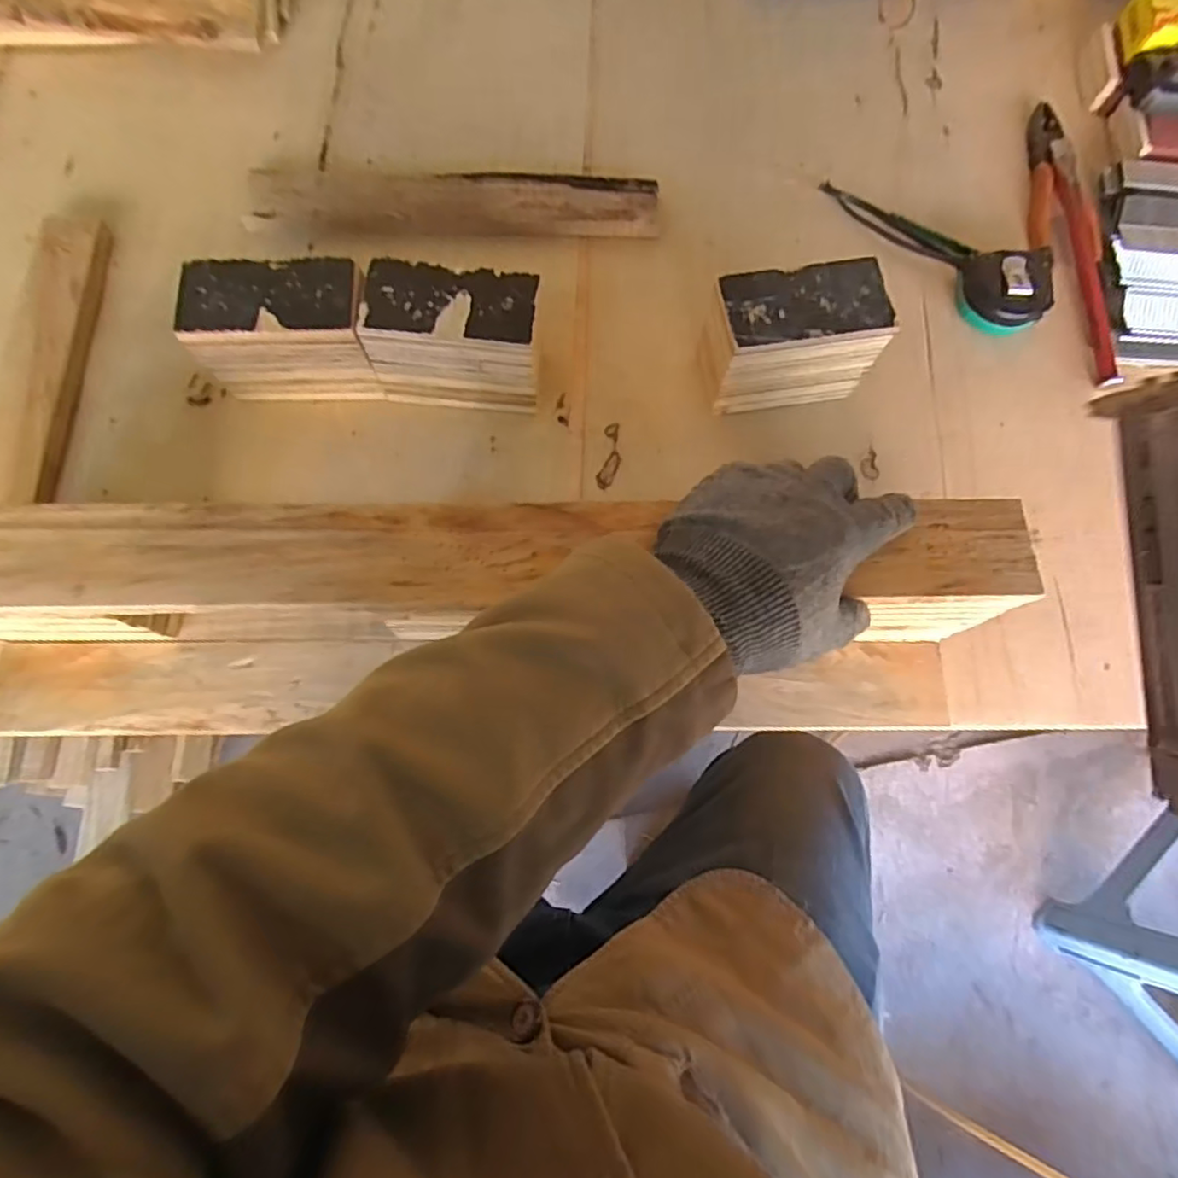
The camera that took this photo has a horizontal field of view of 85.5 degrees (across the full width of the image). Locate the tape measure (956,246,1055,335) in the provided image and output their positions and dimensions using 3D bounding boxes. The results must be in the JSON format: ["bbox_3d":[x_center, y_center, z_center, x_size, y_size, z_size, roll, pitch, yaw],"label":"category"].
[{"bbox_3d":[0.347,-0.249,0.530,0.063,0.033,0.063,-2,75,-2],"label":"tape measure"}]

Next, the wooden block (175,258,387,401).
[{"bbox_3d":[-0.219,-0.187,0.472,0.121,0.093,0.057,-3,75,-2],"label":"wooden block"}]

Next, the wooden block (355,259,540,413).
[{"bbox_3d":[-0.097,-0.184,0.476,0.117,0.088,0.059,6,75,0],"label":"wooden block"}]

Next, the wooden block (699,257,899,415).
[{"bbox_3d":[0.146,-0.184,0.480,0.124,0.088,0.063,-10,76,-4],"label":"wooden block"}]

